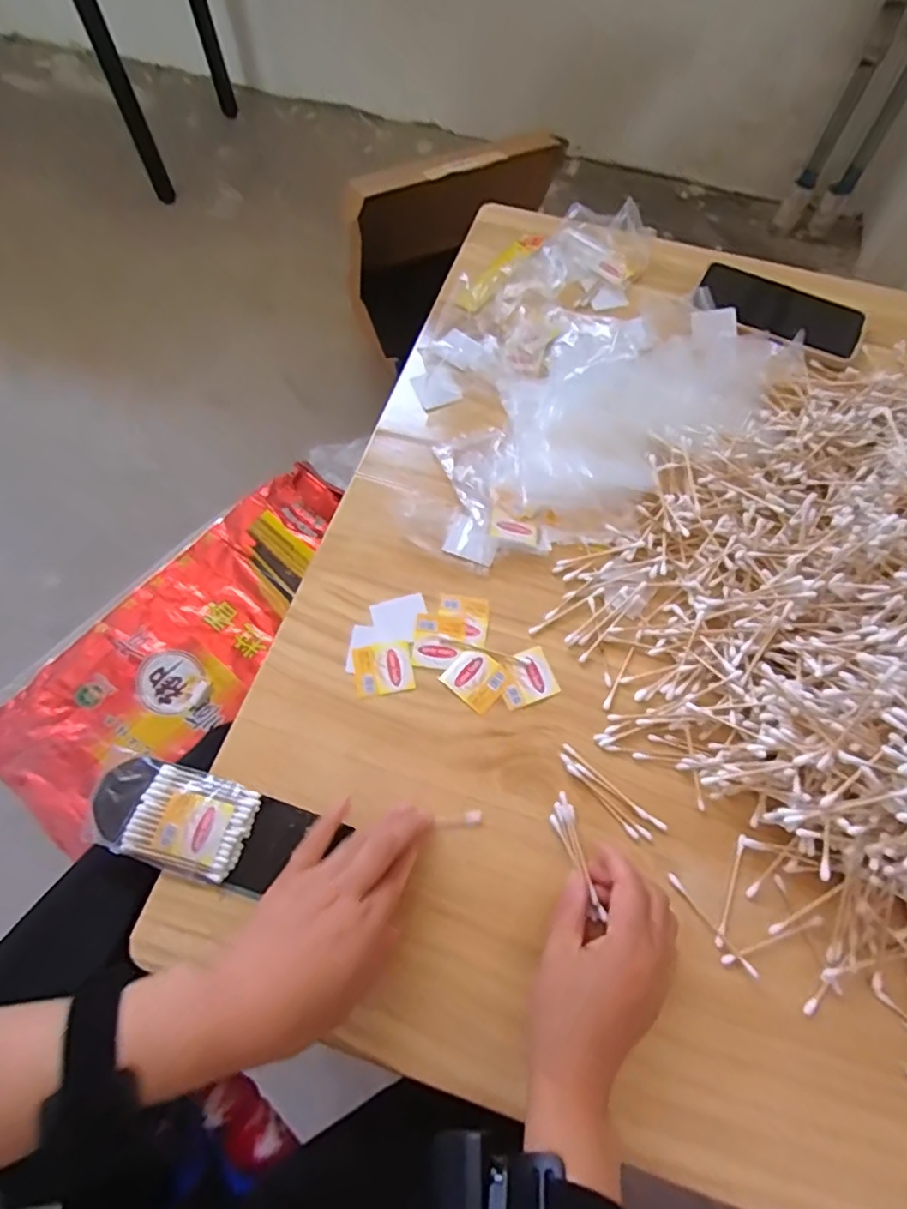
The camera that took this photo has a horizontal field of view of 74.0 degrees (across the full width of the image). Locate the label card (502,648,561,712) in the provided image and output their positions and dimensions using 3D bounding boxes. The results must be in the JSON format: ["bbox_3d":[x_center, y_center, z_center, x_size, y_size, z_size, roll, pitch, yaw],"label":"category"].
[{"bbox_3d":[0.054,0.056,0.450,0.042,0.004,0.037,-21,70,-6],"label":"label card"}]

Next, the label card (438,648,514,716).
[{"bbox_3d":[0.018,0.055,0.450,0.042,0.004,0.039,40,75,15],"label":"label card"}]

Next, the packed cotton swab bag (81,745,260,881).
[{"bbox_3d":[-0.190,0.141,0.402,0.107,0.014,0.061,15,70,7],"label":"packed cotton swab bag"}]

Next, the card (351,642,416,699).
[{"bbox_3d":[-0.053,0.049,0.452,0.043,0.004,0.038,-9,67,-8],"label":"card"}]

